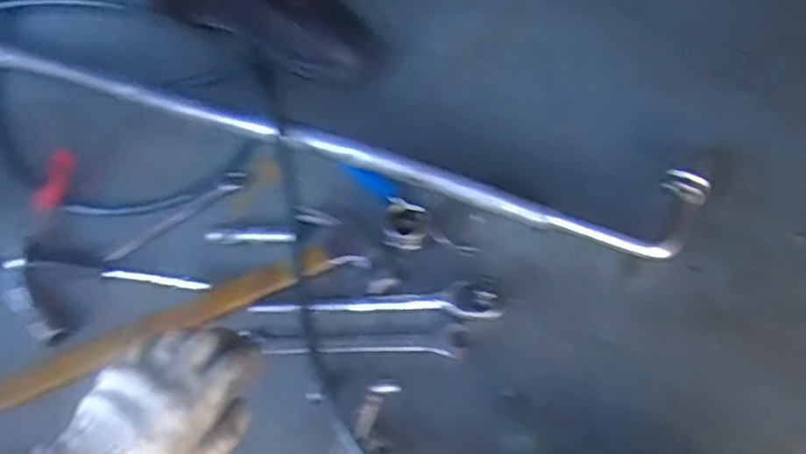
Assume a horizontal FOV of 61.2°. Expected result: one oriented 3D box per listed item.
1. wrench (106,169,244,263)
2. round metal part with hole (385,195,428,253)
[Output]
[{"bbox_3d":[-0.242,-0.012,0.736,0.166,0.013,0.016,-34,64,-16],"label":"wrench"},{"bbox_3d":[0.002,-0.003,0.703,0.043,0.030,0.043,-1,60,2],"label":"round metal part with hole"}]

